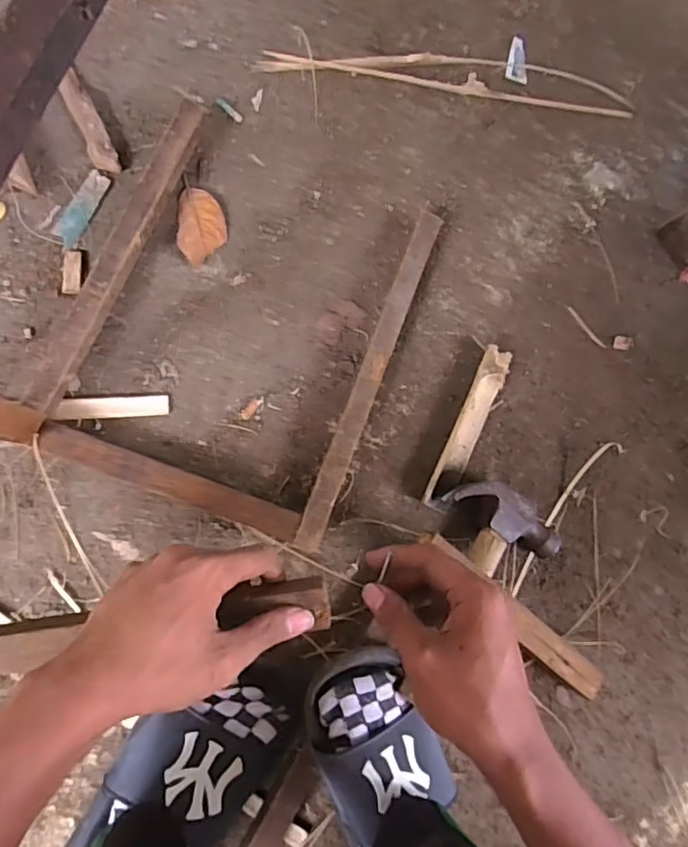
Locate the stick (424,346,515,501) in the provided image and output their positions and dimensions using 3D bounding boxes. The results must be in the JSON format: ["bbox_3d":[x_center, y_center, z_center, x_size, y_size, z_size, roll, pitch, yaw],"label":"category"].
[{"bbox_3d":[0.129,0.002,0.587,0.034,0.028,0.171,26,81,-4],"label":"stick"}]

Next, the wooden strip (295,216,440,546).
[{"bbox_3d":[0.025,-0.048,0.571,0.024,0.038,0.350,22,81,-4],"label":"wooden strip"}]

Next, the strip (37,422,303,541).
[{"bbox_3d":[-0.157,0.055,0.535,0.242,0.039,0.026,21,81,-5],"label":"strip"}]

